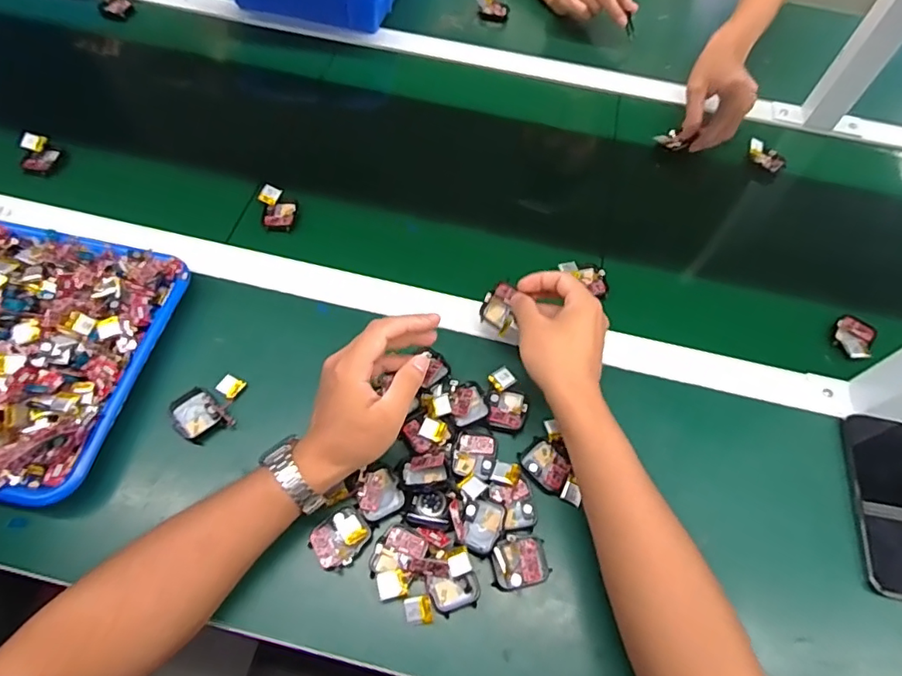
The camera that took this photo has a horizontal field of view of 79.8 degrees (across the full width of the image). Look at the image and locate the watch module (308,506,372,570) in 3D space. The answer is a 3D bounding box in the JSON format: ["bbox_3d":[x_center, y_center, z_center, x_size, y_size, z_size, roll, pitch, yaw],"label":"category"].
[{"bbox_3d":[-0.090,0.165,0.444,0.048,0.015,0.039,-35,67,-20],"label":"watch module"}]

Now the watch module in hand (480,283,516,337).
[{"bbox_3d":[0.047,-0.028,0.505,0.035,0.042,0.008,40,23,31],"label":"watch module in hand"}]

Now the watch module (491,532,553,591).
[{"bbox_3d":[0.057,0.183,0.443,0.046,0.016,0.039,-1,60,-4],"label":"watch module"}]

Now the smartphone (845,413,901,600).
[{"bbox_3d":[0.403,0.150,0.483,0.078,0.013,0.156,10,68,2],"label":"smartphone"}]

